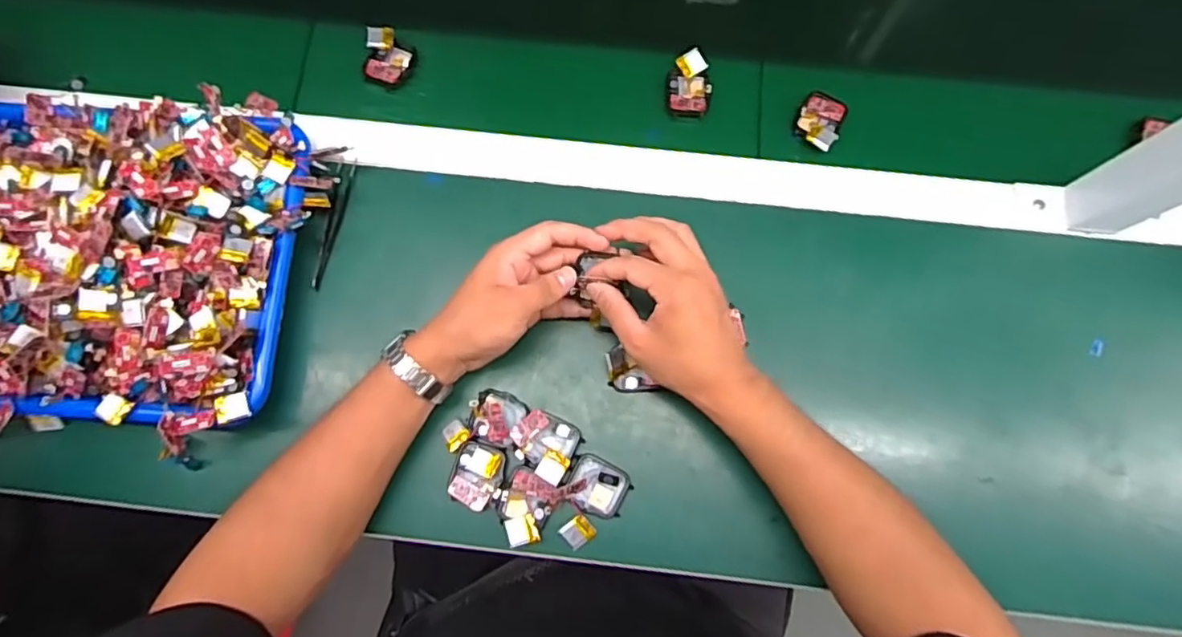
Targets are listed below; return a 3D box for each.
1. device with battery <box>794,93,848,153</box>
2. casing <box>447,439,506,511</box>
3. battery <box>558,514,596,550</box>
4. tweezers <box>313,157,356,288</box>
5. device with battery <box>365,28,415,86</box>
[{"bbox_3d":[0.199,-0.172,0.523,0.036,0.011,0.057,24,78,6],"label":"device with battery"},{"bbox_3d":[-0.086,0.119,0.459,0.036,0.006,0.047,14,77,4],"label":"casing"},{"bbox_3d":[-0.010,0.159,0.450,0.022,0.004,0.020,-41,80,-8],"label":"battery"},{"bbox_3d":[-0.215,-0.081,0.505,0.012,0.012,0.113,8,77,2],"label":"tweezers"},{"bbox_3d":[-0.180,-0.234,0.540,0.042,0.012,0.051,0,77,0],"label":"device with battery"}]

